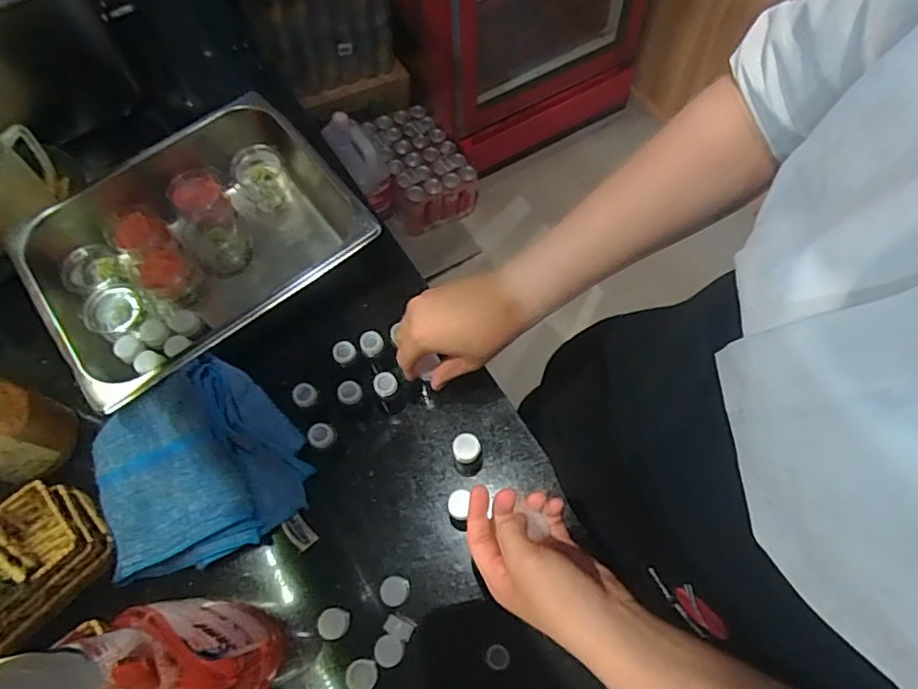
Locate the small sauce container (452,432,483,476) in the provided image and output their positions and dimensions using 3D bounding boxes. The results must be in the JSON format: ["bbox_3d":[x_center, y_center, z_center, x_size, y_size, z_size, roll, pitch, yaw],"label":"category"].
[{"bbox_3d":[0.008,0.107,0.546,0.027,0.062,0.026,-1,65,1],"label":"small sauce container"}]

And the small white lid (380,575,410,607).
[{"bbox_3d":[-0.059,0.227,0.520,0.026,0.004,0.025,-1,65,1],"label":"small white lid"}]

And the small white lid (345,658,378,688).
[{"bbox_3d":[-0.085,0.289,0.492,0.028,0.007,0.026,-1,65,1],"label":"small white lid"}]

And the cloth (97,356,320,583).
[{"bbox_3d":[-0.253,0.114,0.538,0.186,0.064,0.168,-29,67,-11],"label":"cloth"}]

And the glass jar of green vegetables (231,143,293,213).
[{"bbox_3d":[-0.238,-0.201,0.685,0.060,0.059,0.055,-28,67,-11],"label":"glass jar of green vegetables"}]

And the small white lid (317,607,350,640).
[{"bbox_3d":[-0.114,0.253,0.513,0.027,0.006,0.025,-1,65,1],"label":"small white lid"}]

